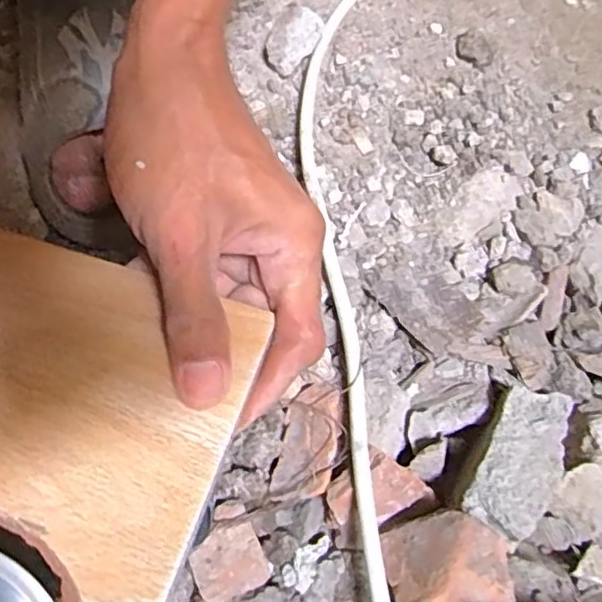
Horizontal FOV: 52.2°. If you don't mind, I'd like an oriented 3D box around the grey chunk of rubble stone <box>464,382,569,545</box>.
[{"bbox_3d":[0.116,0.082,0.325,0.039,0.018,0.082,25,66,11],"label":"grey chunk of rubble stone"}]

